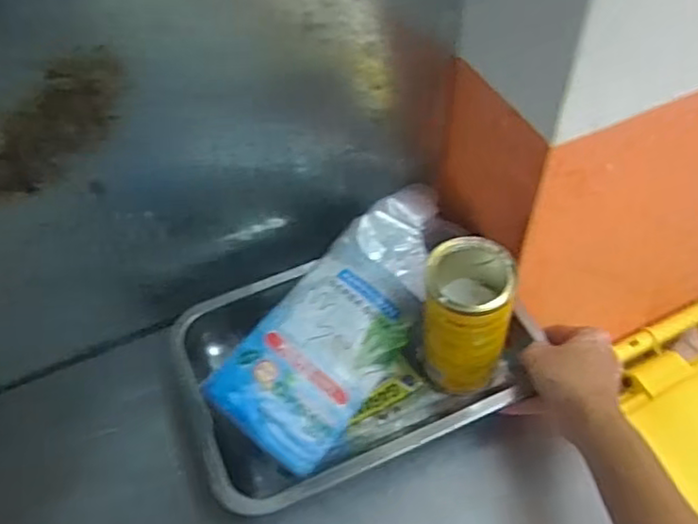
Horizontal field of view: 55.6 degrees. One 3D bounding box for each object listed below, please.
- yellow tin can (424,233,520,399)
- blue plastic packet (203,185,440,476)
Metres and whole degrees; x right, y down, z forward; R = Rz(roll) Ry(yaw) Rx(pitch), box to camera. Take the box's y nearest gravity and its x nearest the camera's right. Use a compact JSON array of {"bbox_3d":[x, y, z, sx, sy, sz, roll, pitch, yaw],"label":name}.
[{"bbox_3d":[0.098,0.046,0.567,0.073,0.125,0.079,-1,52,1],"label":"yellow tin can"},{"bbox_3d":[0.005,0.046,0.588,0.112,0.032,0.271,41,68,4],"label":"blue plastic packet"}]

